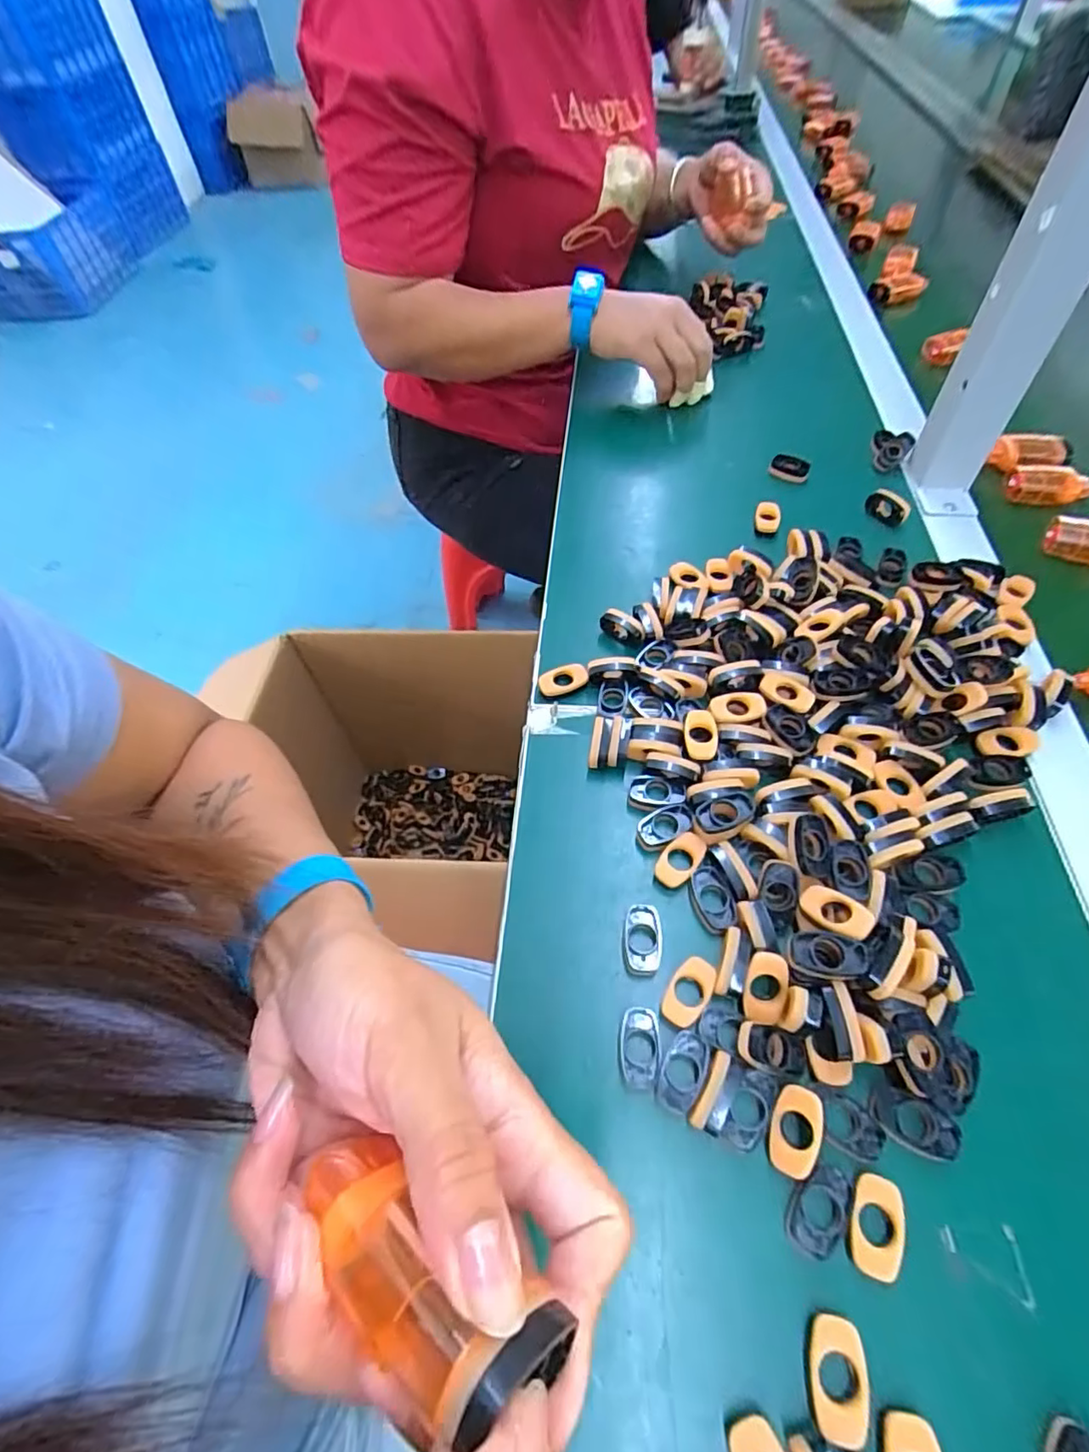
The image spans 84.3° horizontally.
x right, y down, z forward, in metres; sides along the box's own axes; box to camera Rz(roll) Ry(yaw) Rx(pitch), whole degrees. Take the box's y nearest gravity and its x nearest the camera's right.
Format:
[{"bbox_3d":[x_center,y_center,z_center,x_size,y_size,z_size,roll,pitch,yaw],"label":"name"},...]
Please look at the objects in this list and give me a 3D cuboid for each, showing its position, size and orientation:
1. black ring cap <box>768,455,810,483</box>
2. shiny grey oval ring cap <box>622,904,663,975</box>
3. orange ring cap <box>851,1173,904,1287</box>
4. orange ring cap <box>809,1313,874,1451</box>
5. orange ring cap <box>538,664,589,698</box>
[{"bbox_3d":[0.209,-0.219,0.513,0.033,0.015,0.017,9,56,10],"label":"black ring cap"},{"bbox_3d":[0.050,0.109,0.308,0.019,0.013,0.032,8,56,9],"label":"shiny grey oval ring cap"},{"bbox_3d":[0.131,0.198,0.238,0.018,0.007,0.033,17,58,15],"label":"orange ring cap"},{"bbox_3d":[0.106,0.232,0.214,0.021,0.006,0.032,7,56,9],"label":"orange ring cap"},{"bbox_3d":[0.012,-0.030,0.404,0.033,0.014,0.017,-13,56,-5],"label":"orange ring cap"}]

